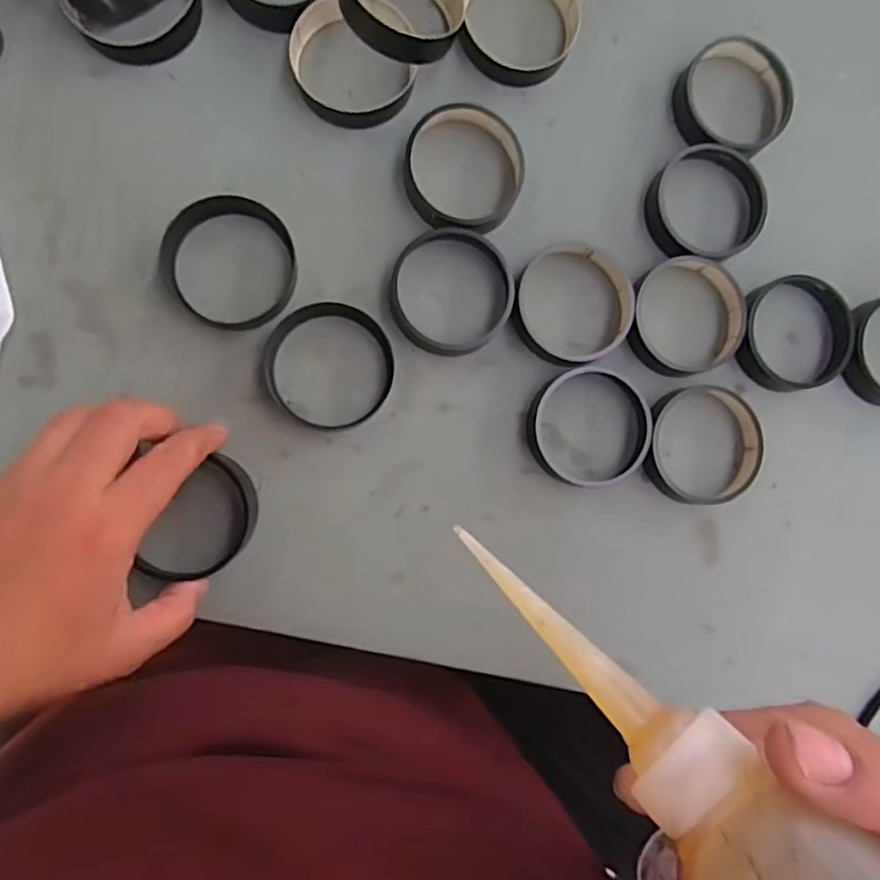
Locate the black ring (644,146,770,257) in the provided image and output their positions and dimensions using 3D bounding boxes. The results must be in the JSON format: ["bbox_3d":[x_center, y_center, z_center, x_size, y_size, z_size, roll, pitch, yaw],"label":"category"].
[{"bbox_3d":[0.157,-0.139,0.370,0.068,0.017,0.065,0,87,-8],"label":"black ring"}]

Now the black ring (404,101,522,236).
[{"bbox_3d":[0.014,-0.156,0.360,0.069,0.015,0.071,0,87,-8],"label":"black ring"}]

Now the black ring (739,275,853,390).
[{"bbox_3d":[0.211,-0.064,0.377,0.072,0.023,0.067,0,87,-8],"label":"black ring"}]

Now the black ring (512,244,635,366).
[{"bbox_3d":[0.078,-0.080,0.365,0.068,0.014,0.070,0,87,-8],"label":"black ring"}]

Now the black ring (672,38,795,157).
[{"bbox_3d":[0.177,-0.205,0.378,0.072,0.014,0.067,0,87,-8],"label":"black ring"}]

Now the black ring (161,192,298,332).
[{"bbox_3d":[-0.114,-0.099,0.344,0.070,0.011,0.072,0,87,-8],"label":"black ring"}]

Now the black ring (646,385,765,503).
[{"bbox_3d":[0.155,0.002,0.371,0.073,0.015,0.071,0,87,-8],"label":"black ring"}]

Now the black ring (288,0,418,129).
[{"bbox_3d":[-0.046,-0.216,0.355,0.070,0.018,0.067,0,87,-8],"label":"black ring"}]

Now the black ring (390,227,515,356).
[{"bbox_3d":[0.008,-0.086,0.358,0.070,0.013,0.072,0,87,-8],"label":"black ring"}]

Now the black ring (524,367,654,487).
[{"bbox_3d":[0.086,-0.008,0.362,0.067,0.017,0.069,0,87,-8],"label":"black ring"}]

